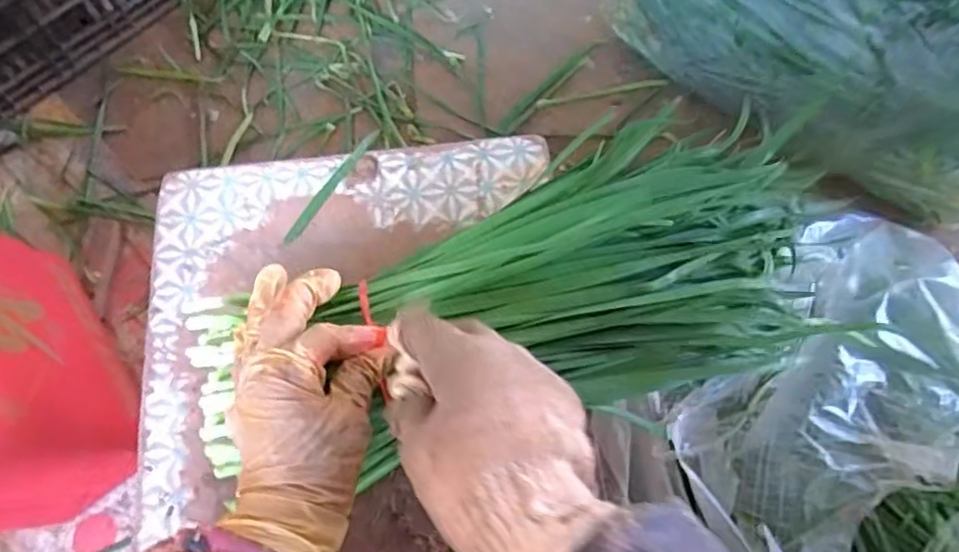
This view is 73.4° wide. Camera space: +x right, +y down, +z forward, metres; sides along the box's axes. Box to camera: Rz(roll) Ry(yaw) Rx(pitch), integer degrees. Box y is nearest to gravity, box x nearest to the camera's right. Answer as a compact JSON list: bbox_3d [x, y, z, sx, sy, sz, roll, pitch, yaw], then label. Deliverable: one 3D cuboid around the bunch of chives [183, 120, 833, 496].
[{"bbox_3d":[0.032,0.003,0.430,0.431,0.096,0.179,-14,71,-9],"label":"bunch of chives"}]

